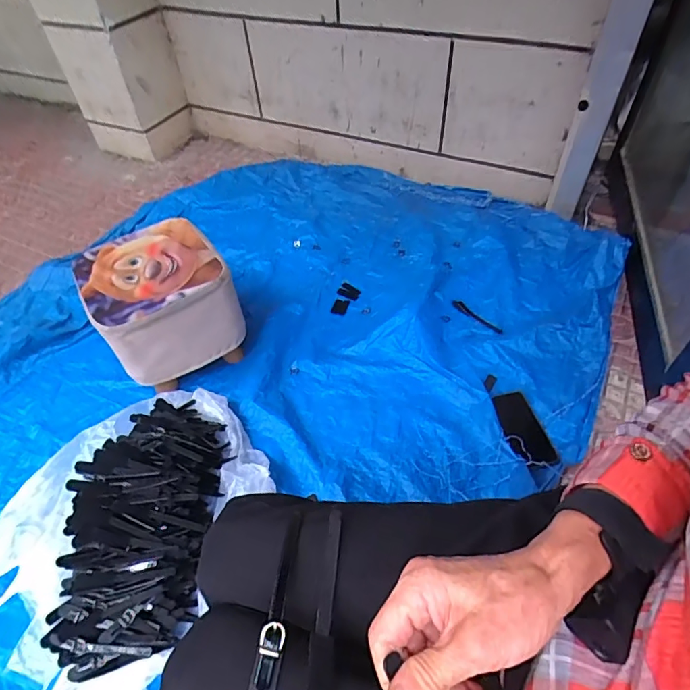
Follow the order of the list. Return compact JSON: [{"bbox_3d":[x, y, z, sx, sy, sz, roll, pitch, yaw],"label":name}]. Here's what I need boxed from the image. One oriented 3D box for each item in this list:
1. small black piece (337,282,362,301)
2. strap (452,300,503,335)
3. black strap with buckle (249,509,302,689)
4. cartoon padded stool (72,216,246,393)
[{"bbox_3d":[0.011,-0.137,1.151,0.059,0.006,0.041,23,57,23],"label":"small black piece"},{"bbox_3d":[0.313,-0.067,1.072,0.135,0.022,0.026,33,61,28],"label":"strap"},{"bbox_3d":[-0.052,0.204,0.354,0.020,0.035,0.142,0,36,6],"label":"black strap with buckle"},{"bbox_3d":[-0.373,-0.068,0.962,0.257,0.249,0.266,-30,53,-21],"label":"cartoon padded stool"}]

